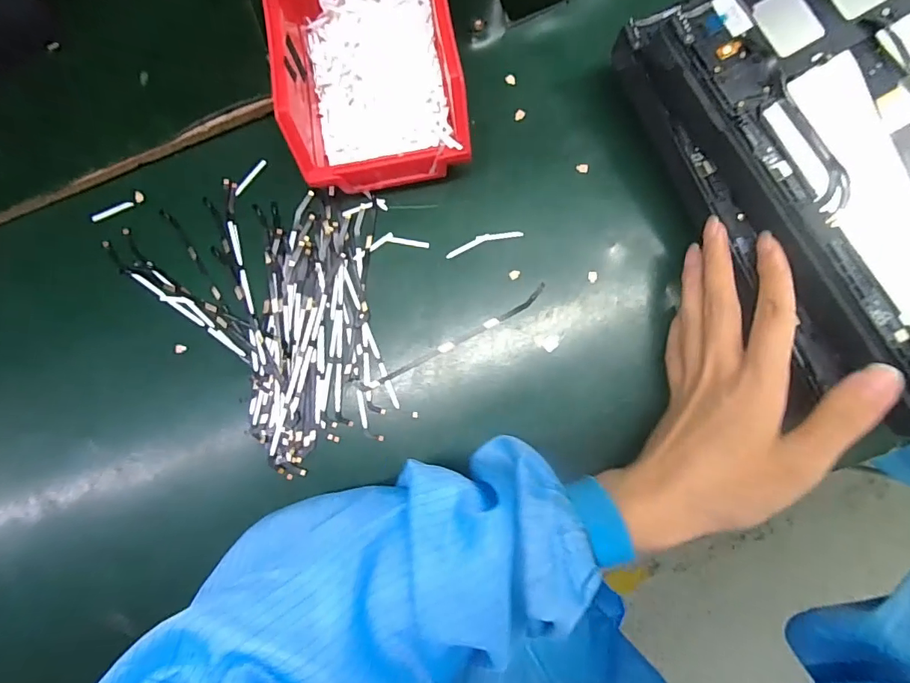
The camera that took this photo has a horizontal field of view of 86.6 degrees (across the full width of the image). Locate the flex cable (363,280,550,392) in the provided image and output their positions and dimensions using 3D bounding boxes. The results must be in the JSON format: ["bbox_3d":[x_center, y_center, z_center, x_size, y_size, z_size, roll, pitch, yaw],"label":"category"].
[{"bbox_3d":[0.000,-0.001,0.323,0.138,0.004,0.009,-29,85,1],"label":"flex cable"}]

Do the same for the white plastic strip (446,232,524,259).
[{"bbox_3d":[0.019,-0.068,0.326,0.053,0.004,0.008,-17,86,2],"label":"white plastic strip"}]

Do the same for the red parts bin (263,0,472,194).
[{"bbox_3d":[-0.053,-0.181,0.304,0.105,0.070,0.157,-9,86,2],"label":"red parts bin"}]

